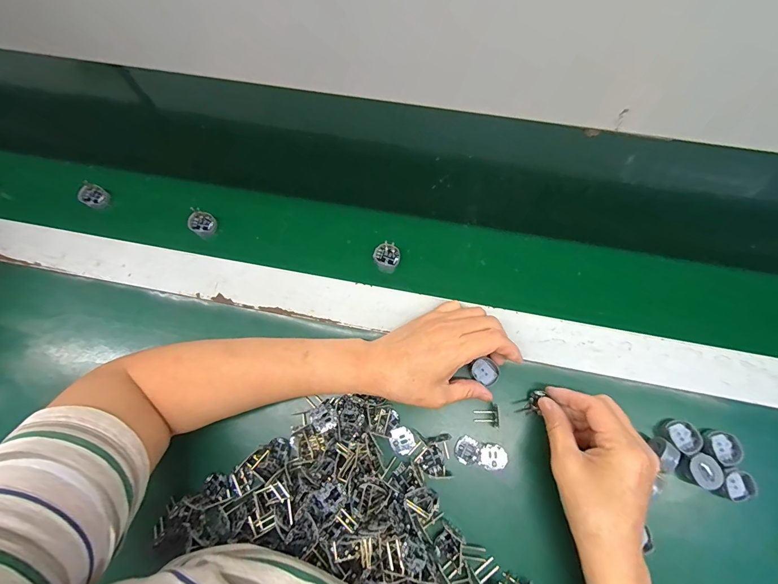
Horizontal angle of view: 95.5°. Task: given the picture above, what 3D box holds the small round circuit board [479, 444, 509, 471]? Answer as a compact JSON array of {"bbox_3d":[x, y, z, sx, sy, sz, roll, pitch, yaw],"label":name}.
[{"bbox_3d":[0.099,0.156,0.334,0.026,0.004,0.022,-6,74,0],"label":"small round circuit board"}]

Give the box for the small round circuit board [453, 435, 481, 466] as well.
[{"bbox_3d":[0.074,0.151,0.336,0.023,0.004,0.024,0,74,1],"label":"small round circuit board"}]

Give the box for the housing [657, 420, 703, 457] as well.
[{"bbox_3d":[0.273,0.134,0.330,0.030,0.011,0.028,0,74,1],"label":"housing"}]

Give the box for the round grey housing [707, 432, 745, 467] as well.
[{"bbox_3d":[0.306,0.143,0.323,0.029,0.009,0.029,0,74,1],"label":"round grey housing"}]

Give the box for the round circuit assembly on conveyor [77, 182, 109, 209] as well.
[{"bbox_3d":[-0.364,-0.118,0.435,0.025,0.015,0.026,0,74,1],"label":"round circuit assembly on conveyor"}]

